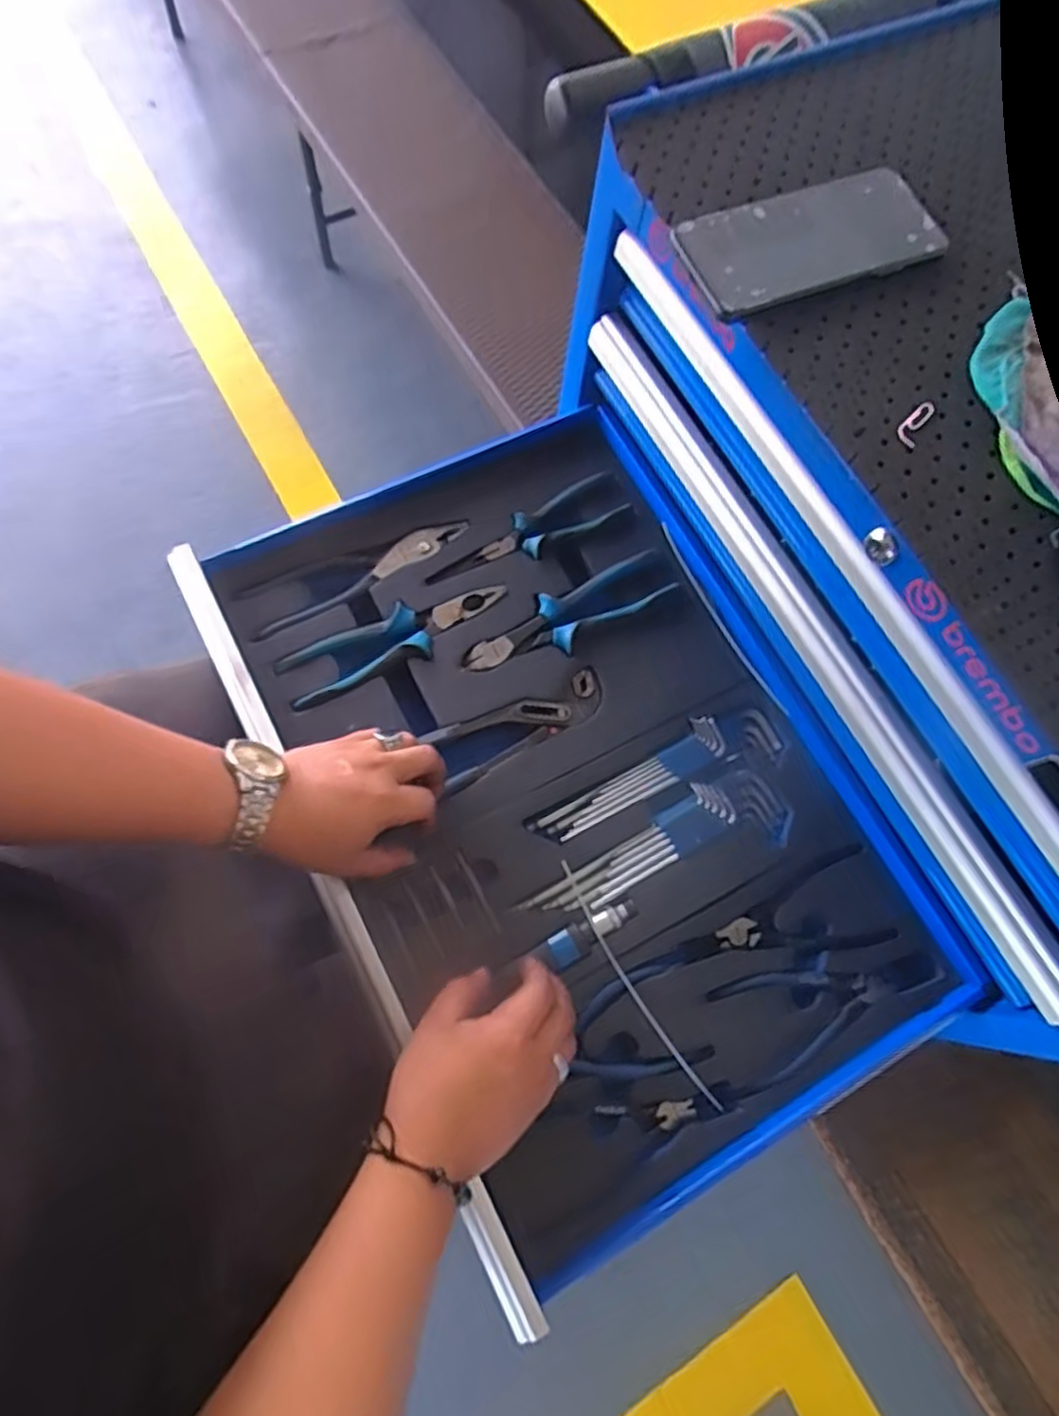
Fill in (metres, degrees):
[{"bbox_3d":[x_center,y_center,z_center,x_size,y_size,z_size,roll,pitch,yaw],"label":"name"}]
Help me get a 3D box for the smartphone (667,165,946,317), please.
[{"bbox_3d":[0.172,-0.288,0.443,0.157,0.011,0.074,-22,76,-8],"label":"smartphone"}]

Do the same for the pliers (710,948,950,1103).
[{"bbox_3d":[0.226,0.220,0.549,0.179,0.011,0.074,-21,75,-8],"label":"pliers"}]

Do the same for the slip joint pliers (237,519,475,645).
[{"bbox_3d":[-0.148,-0.119,0.628,0.201,0.011,0.047,-26,76,-9],"label":"slip joint pliers"}]

